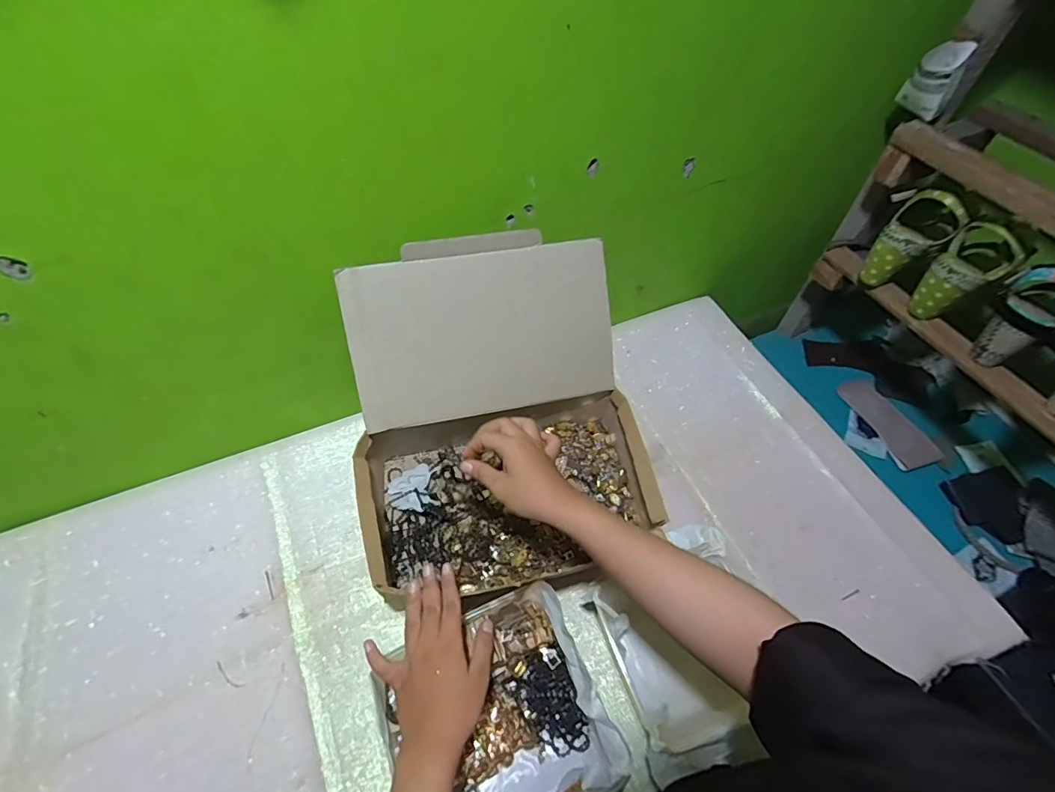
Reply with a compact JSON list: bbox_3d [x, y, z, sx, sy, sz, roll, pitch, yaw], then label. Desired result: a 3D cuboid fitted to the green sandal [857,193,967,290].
[{"bbox_3d":[0.549,-0.221,0.698,0.069,0.140,0.076,-37,63,-26],"label":"green sandal"}]

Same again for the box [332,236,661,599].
[{"bbox_3d":[-0.034,0.025,0.569,0.323,0.253,0.306,-10,57,-10],"label":"box"}]

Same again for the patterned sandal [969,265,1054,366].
[{"bbox_3d":[0.638,-0.106,0.618,0.099,0.137,0.084,-25,59,-19],"label":"patterned sandal"}]

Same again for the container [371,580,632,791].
[{"bbox_3d":[-0.029,0.319,0.480,0.192,0.072,0.199,-20,59,-16],"label":"container"}]

